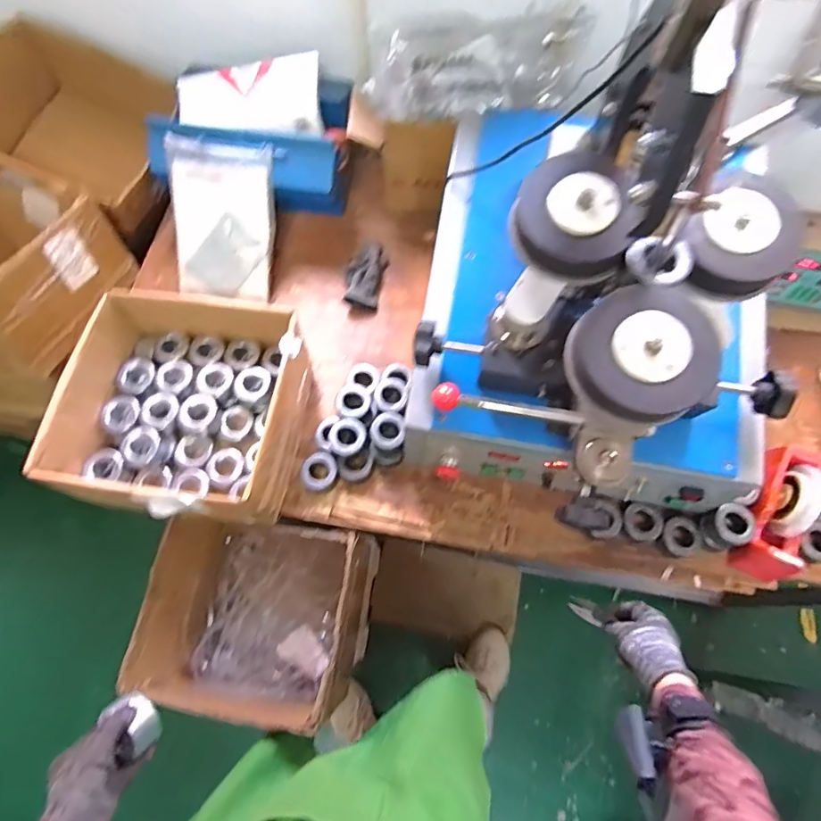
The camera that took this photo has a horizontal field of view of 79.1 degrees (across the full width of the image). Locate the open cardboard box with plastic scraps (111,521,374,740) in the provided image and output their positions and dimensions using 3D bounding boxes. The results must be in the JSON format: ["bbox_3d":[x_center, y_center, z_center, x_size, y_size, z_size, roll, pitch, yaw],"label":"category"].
[{"bbox_3d":[-0.261,0.365,0.911,0.317,0.269,0.292,6,69,4],"label":"open cardboard box with plastic scraps"}]

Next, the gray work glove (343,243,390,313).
[{"bbox_3d":[-0.090,-0.277,1.010,0.074,0.037,0.150,9,69,5],"label":"gray work glove"}]

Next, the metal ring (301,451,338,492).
[{"bbox_3d":[-0.153,0.105,0.844,0.057,0.041,0.063,18,70,9],"label":"metal ring"}]

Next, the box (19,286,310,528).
[{"bbox_3d":[-0.357,-0.004,0.811,0.334,0.148,0.340,6,69,4],"label":"box"}]

